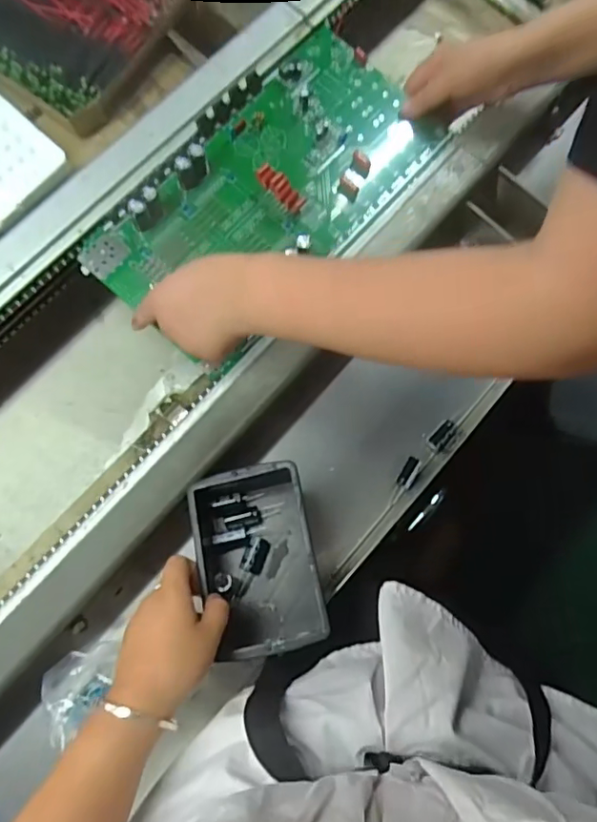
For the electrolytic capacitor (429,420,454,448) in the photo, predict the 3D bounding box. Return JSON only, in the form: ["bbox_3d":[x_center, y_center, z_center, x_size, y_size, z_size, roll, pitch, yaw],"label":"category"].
[{"bbox_3d":[0.144,0.022,0.546,0.011,0.010,0.029,39,80,0],"label":"electrolytic capacitor"}]

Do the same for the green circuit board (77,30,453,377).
[{"bbox_3d":[-0.022,-0.215,0.524,0.173,0.032,0.351,42,80,0],"label":"green circuit board"}]

